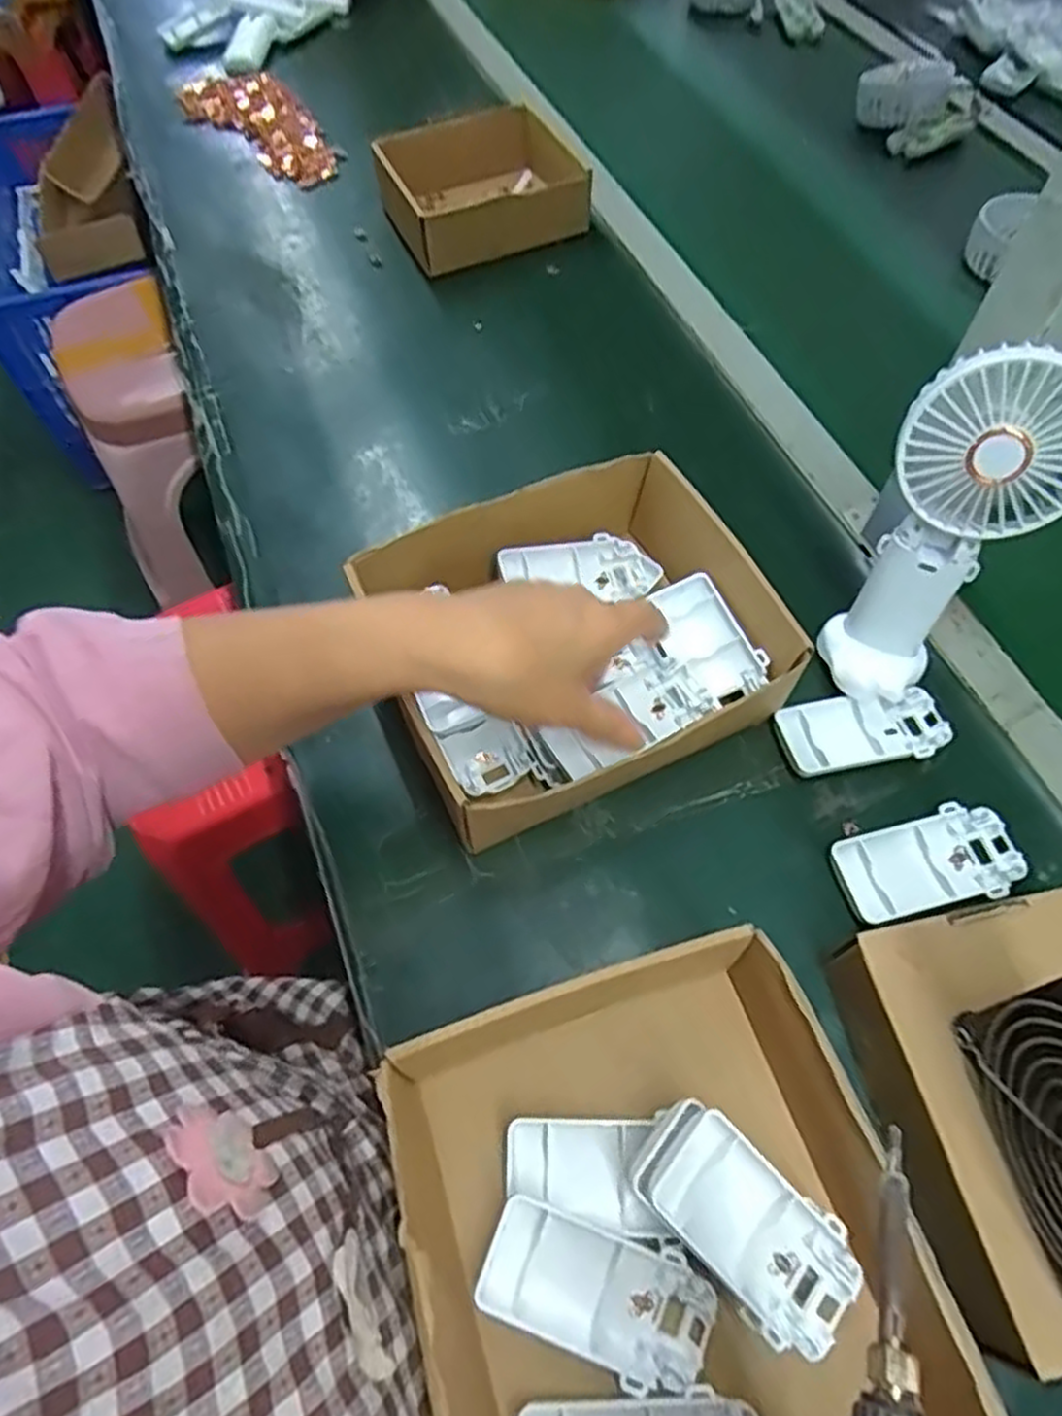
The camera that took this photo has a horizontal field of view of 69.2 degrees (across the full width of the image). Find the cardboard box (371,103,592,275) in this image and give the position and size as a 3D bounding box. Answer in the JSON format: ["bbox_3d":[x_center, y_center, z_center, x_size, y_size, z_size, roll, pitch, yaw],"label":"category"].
[{"bbox_3d":[-0.049,-0.480,0.714,0.161,0.056,0.146,-20,62,-9],"label":"cardboard box"}]

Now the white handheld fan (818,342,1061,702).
[{"bbox_3d":[0.210,-0.082,0.408,0.083,0.181,0.087,38,68,20],"label":"white handheld fan"}]

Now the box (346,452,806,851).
[{"bbox_3d":[0.034,-0.041,0.458,0.222,0.066,0.193,-20,63,-10],"label":"box"}]

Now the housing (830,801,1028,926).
[{"bbox_3d":[0.213,0.085,0.417,0.098,0.016,0.049,-11,61,-5],"label":"housing"}]

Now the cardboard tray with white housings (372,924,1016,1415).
[{"bbox_3d":[0.051,0.216,0.319,0.199,0.080,0.206,-19,62,-7],"label":"cardboard tray with white housings"}]

